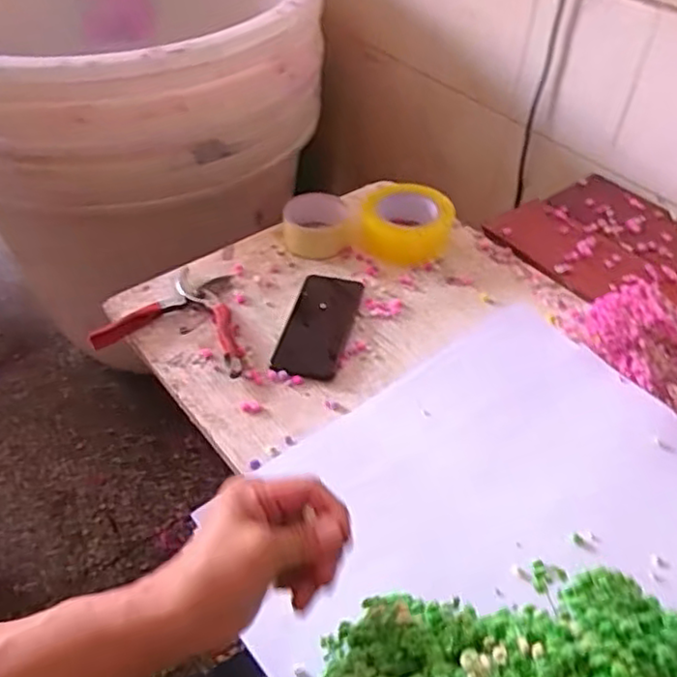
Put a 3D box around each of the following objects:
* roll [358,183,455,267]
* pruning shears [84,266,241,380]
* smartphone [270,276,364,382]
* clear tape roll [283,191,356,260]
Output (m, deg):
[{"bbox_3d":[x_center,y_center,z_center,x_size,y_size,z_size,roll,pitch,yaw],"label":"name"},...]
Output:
[{"bbox_3d":[0.090,-0.157,0.894,0.118,0.048,0.120,2,46,-2],"label":"roll"},{"bbox_3d":[-0.173,-0.033,0.779,0.172,0.019,0.157,12,46,7],"label":"pruning shears"},{"bbox_3d":[-0.022,-0.017,0.776,0.077,0.008,0.160,11,46,7],"label":"smartphone"},{"bbox_3d":[-0.028,-0.154,0.889,0.087,0.043,0.083,2,46,-2],"label":"clear tape roll"}]

